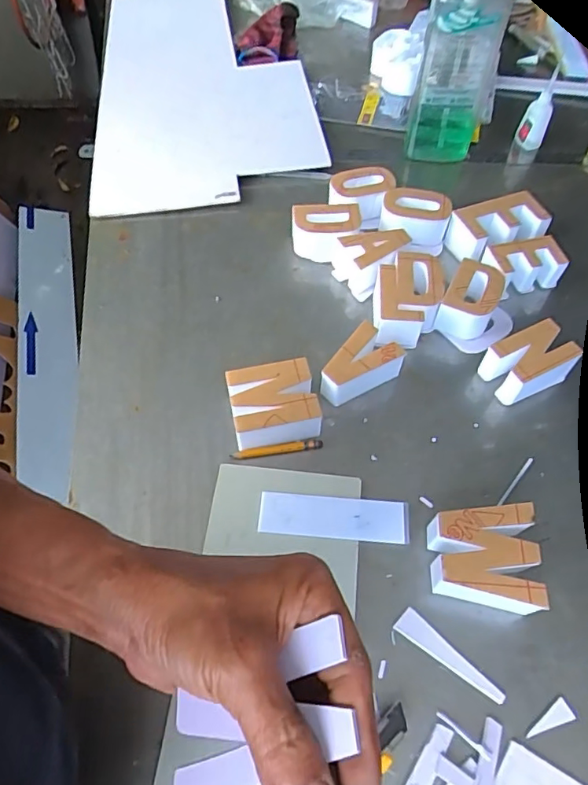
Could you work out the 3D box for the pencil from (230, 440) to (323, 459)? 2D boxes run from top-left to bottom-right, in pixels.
[{"bbox_3d":[-0.017,0.057,0.528,0.090,0.006,0.008,-7,58,-6],"label":"pencil"}]

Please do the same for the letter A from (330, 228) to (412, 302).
[{"bbox_3d":[0.096,-0.165,0.649,0.083,0.050,0.064,-31,63,-19],"label":"letter A"}]

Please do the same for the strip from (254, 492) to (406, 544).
[{"bbox_3d":[0.037,0.115,0.491,0.136,0.004,0.040,5,57,1],"label":"strip"}]

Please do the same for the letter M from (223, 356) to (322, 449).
[{"bbox_3d":[-0.021,0.013,0.533,0.081,0.044,0.072,-9,58,-7],"label":"letter M"}]

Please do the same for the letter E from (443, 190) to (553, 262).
[{"bbox_3d":[0.256,-0.204,0.679,0.131,0.051,0.076,-20,60,-14],"label":"letter E"}]

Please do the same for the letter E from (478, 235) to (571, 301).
[{"bbox_3d":[0.280,-0.155,0.643,0.098,0.040,0.050,-9,58,-7],"label":"letter E"}]

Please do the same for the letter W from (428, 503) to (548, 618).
[{"bbox_3d":[0.160,0.140,0.455,0.089,0.046,0.082,5,57,2],"label":"letter W"}]

